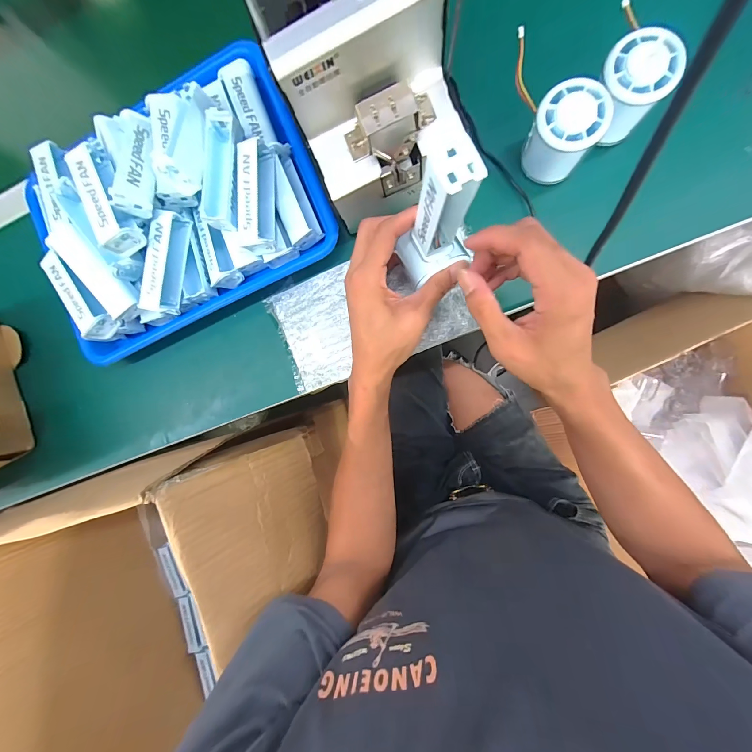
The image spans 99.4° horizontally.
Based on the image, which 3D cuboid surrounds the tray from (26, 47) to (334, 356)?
[{"bbox_3d":[-0.229,-0.184,0.337,0.324,0.081,0.238,-23,87,8],"label":"tray"}]

